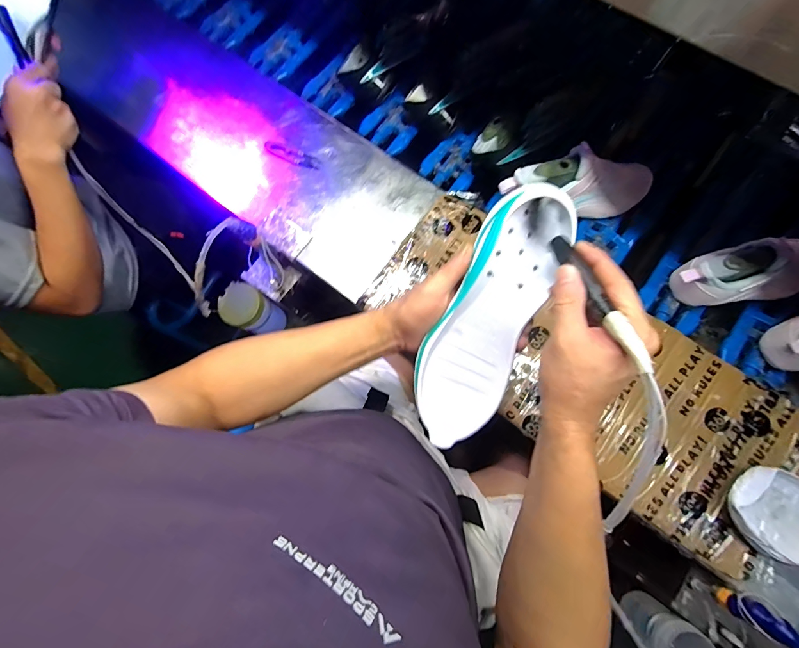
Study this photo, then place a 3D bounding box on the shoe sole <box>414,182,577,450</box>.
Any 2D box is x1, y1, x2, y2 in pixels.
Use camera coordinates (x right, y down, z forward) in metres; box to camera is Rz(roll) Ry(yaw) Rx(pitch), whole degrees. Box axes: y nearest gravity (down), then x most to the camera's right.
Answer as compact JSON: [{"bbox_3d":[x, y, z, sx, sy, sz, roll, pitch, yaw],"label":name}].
[{"bbox_3d":[0.085,0.002,0.368,0.089,0.043,0.268,22,108,7],"label":"shoe sole"}]

